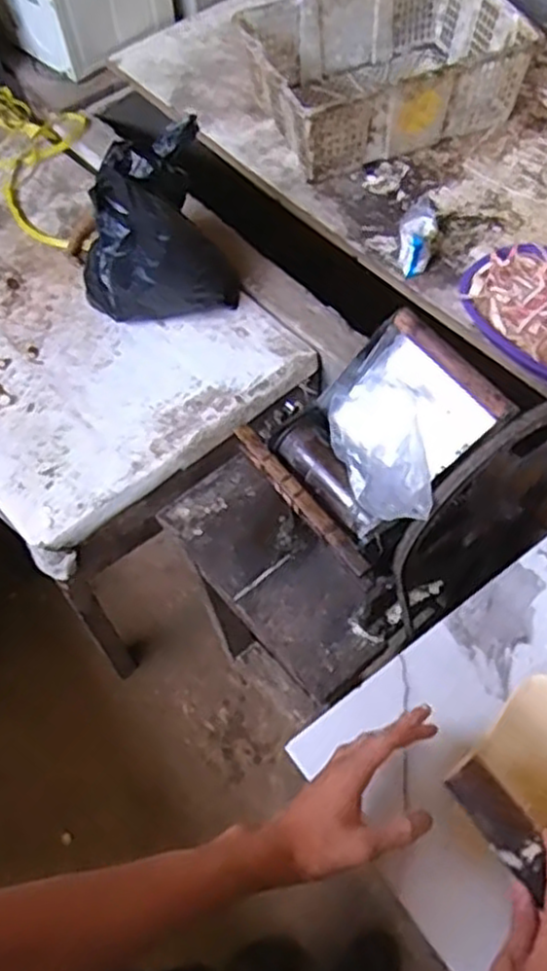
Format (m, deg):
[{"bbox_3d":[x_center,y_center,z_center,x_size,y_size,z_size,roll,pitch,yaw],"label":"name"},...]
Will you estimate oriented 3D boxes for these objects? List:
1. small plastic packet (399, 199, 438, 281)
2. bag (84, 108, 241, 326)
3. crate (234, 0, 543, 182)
[{"bbox_3d":[0.246,-0.422,1.278,0.061,0.063,0.139,6,60,7],"label":"small plastic packet"},{"bbox_3d":[-0.199,-0.407,1.207,0.245,0.282,0.165,-20,60,-8],"label":"bag"},{"bbox_3d":[0.201,-0.820,1.461,0.468,0.151,0.369,-20,61,-9],"label":"crate"}]

